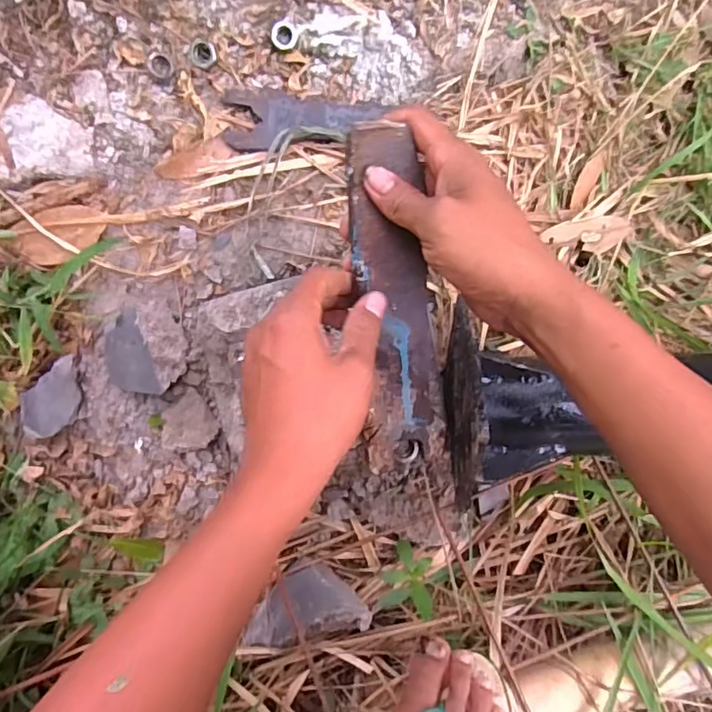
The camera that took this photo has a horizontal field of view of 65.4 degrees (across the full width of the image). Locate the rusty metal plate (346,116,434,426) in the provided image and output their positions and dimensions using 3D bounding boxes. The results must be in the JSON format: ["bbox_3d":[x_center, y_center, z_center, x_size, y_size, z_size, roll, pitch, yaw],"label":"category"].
[{"bbox_3d":[0.026,-0.041,0.373,0.048,0.013,0.212,-10,116,-1],"label":"rusty metal plate"}]

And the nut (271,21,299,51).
[{"bbox_3d":[-0.066,-0.300,0.521,0.025,0.013,0.022,-5,99,-2],"label":"nut"}]

